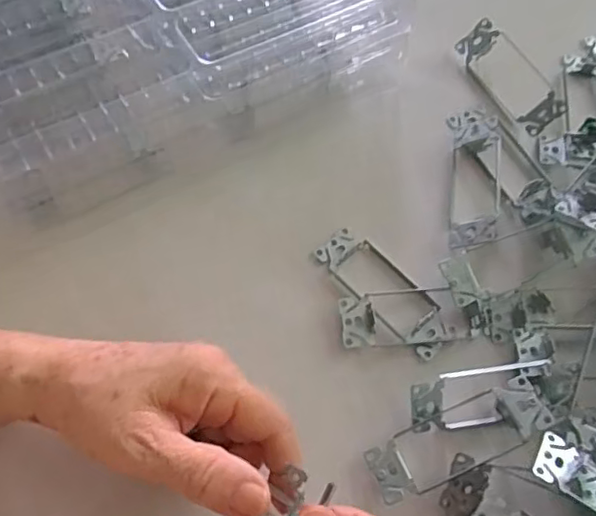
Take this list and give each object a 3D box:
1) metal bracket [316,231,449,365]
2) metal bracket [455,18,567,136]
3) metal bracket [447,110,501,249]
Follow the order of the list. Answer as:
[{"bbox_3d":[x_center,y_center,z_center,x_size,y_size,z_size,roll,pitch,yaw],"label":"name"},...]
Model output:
[{"bbox_3d":[0.059,0.020,0.403,0.039,0.006,0.103,-37,71,-17],"label":"metal bracket"},{"bbox_3d":[0.175,-0.148,0.481,0.047,0.027,0.102,-26,68,-13],"label":"metal bracket"},{"bbox_3d":[0.129,-0.064,0.438,0.033,0.025,0.123,6,65,1],"label":"metal bracket"}]

